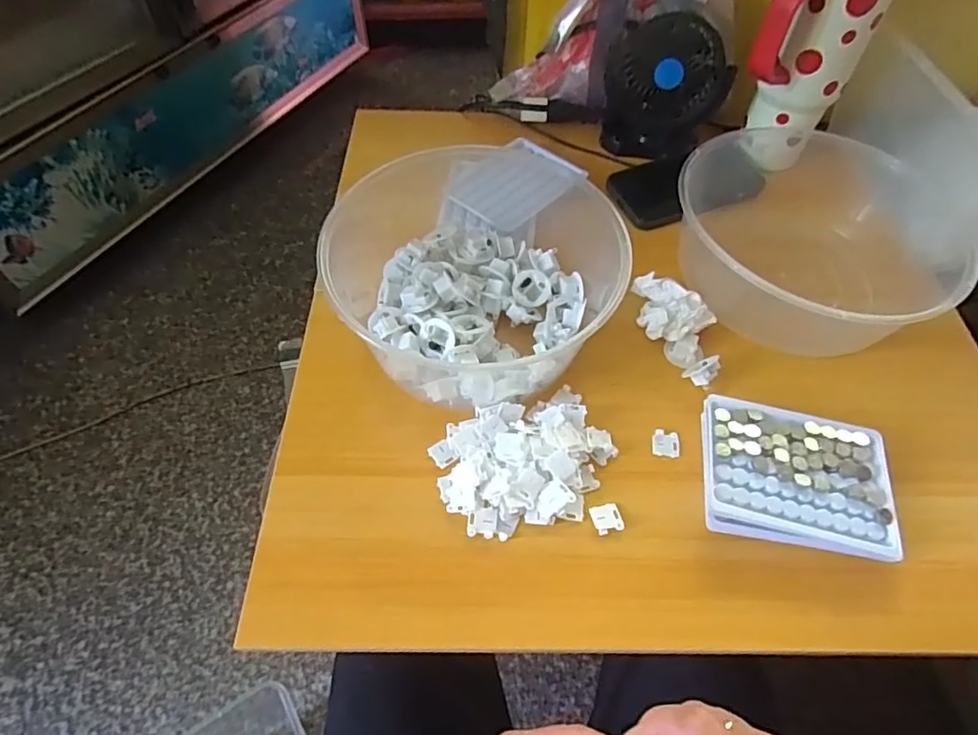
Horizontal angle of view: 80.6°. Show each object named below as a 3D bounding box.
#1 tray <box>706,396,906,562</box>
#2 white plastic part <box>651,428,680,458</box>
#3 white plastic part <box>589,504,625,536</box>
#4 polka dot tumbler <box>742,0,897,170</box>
[{"bbox_3d":[0.217,0.078,0.411,0.127,0.030,0.098,10,54,6],"label":"tray"},{"bbox_3d":[0.135,0.057,0.440,0.020,0.004,0.021,11,54,6],"label":"white plastic part"},{"bbox_3d":[0.083,0.106,0.405,0.020,0.004,0.020,-11,55,-9],"label":"white plastic part"},{"bbox_3d":[0.293,-0.290,0.546,0.097,0.202,0.077,-30,60,-21],"label":"polka dot tumbler"}]

